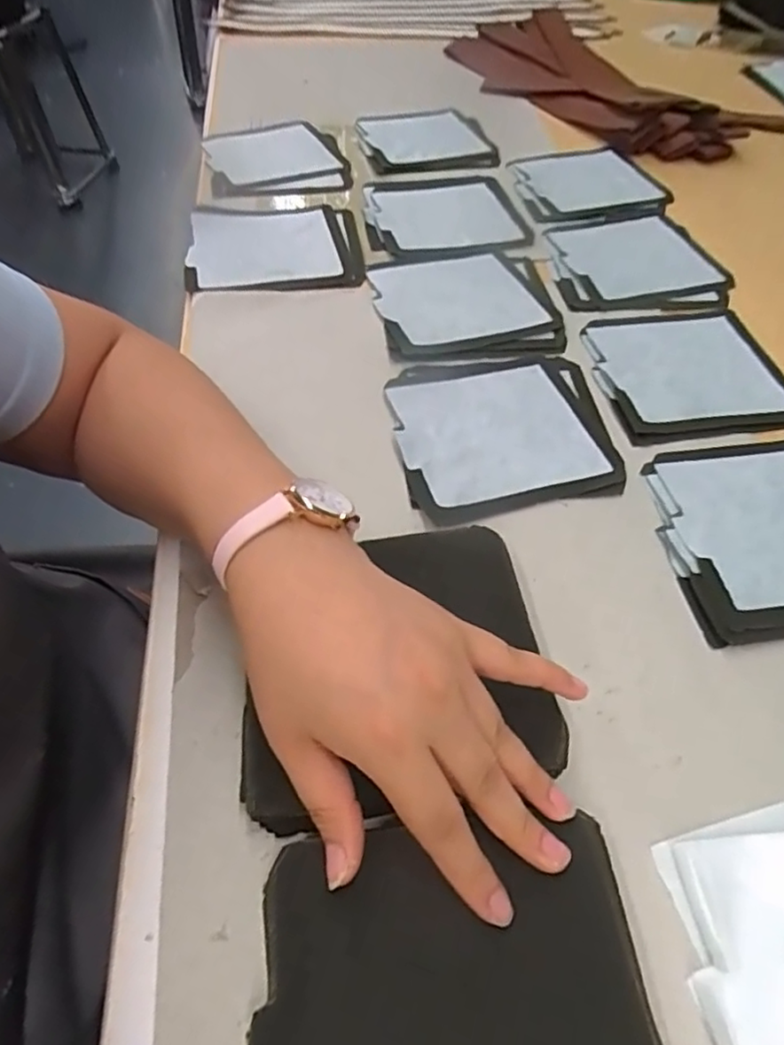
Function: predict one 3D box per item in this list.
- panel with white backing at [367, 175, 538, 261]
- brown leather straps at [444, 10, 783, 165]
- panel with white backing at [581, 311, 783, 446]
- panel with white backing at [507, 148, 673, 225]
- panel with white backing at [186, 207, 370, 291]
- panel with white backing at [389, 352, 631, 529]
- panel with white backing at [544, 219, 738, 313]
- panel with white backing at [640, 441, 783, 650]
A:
[{"bbox_3d":[0.047,-0.284,0.589,0.142,0.010,0.142,-6,53,-7],"label":"panel with white backing"},{"bbox_3d":[0.251,-0.564,0.799,0.206,0.061,0.465,-25,53,-14],"label":"brown leather straps"},{"bbox_3d":[0.212,-0.112,0.458,0.134,0.005,0.134,-6,53,-7],"label":"panel with white backing"},{"bbox_3d":[0.195,-0.343,0.641,0.133,0.013,0.167,-10,48,-6],"label":"panel with white backing"},{"bbox_3d":[-0.100,-0.234,0.543,0.141,0.010,0.136,-5,53,-6],"label":"panel with white backing"},{"bbox_3d":[0.072,-0.063,0.412,0.138,0.005,0.135,-8,53,-9],"label":"panel with white backing"},{"bbox_3d":[0.208,-0.227,0.549,0.142,0.004,0.139,-2,52,-4],"label":"panel with white backing"},{"bbox_3d":[0.224,-0.003,0.365,0.146,0.019,0.129,-8,53,-8],"label":"panel with white backing"}]

